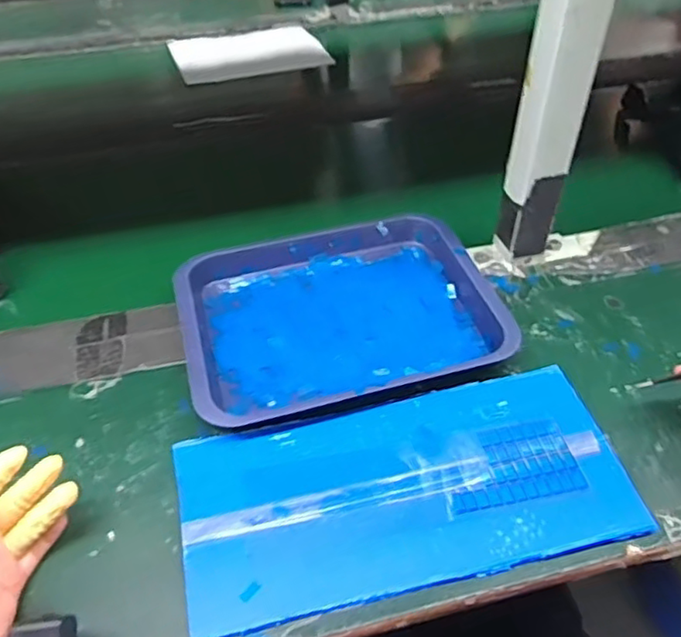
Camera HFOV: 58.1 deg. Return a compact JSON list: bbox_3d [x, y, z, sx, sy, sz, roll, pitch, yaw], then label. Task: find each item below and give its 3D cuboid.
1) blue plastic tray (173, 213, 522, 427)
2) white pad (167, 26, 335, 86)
[{"bbox_3d":[-0.004,-0.009,0.573,0.276,0.040,0.207,-13,44,-11],"label":"blue plastic tray"},{"bbox_3d":[-0.163,-0.484,1.111,0.267,0.022,0.177,-13,44,-11],"label":"white pad"}]

